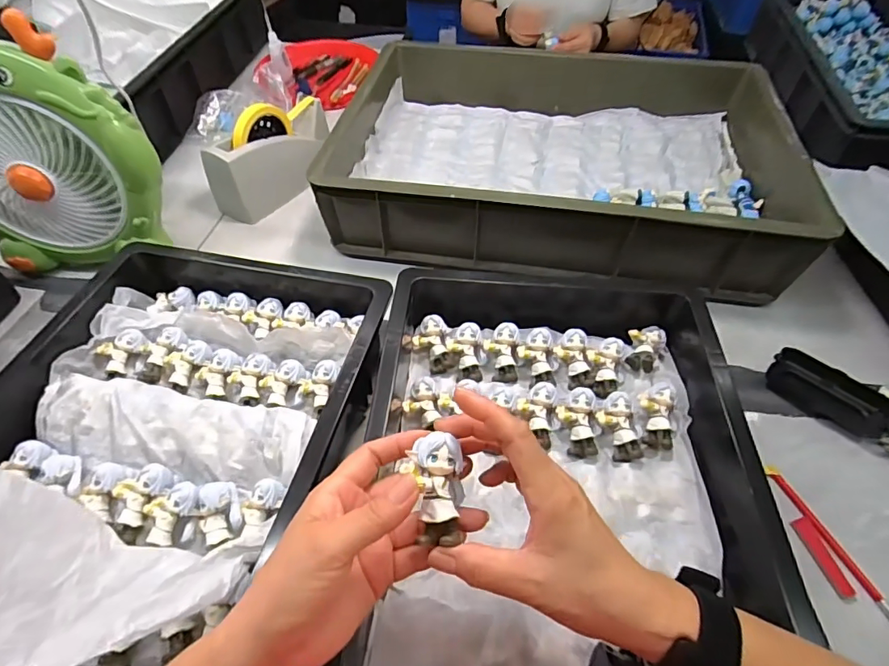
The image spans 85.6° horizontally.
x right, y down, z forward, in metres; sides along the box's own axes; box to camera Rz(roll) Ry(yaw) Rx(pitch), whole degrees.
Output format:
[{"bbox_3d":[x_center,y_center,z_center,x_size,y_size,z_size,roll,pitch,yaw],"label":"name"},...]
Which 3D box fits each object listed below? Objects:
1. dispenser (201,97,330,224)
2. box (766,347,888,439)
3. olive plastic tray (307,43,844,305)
[{"bbox_3d":[-0.242,-0.259,0.694,0.070,0.110,0.200,33,59,24],"label":"dispenser"},{"bbox_3d":[0.392,0.059,0.491,0.108,0.028,0.048,36,60,25],"label":"box"},{"bbox_3d":[0.155,-0.262,0.672,0.568,0.114,0.405,10,52,8],"label":"olive plastic tray"}]

